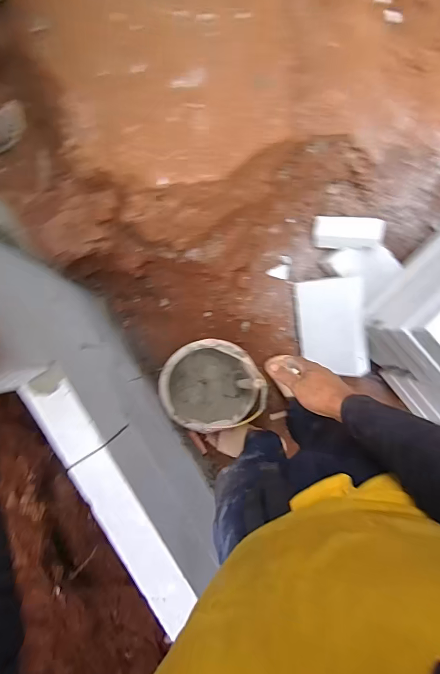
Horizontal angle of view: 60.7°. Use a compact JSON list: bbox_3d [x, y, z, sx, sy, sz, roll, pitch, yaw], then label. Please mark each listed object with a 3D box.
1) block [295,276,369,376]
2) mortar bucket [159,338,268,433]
[{"bbox_3d":[0.353,-0.032,1.212,0.072,0.222,0.303,-19,107,-45],"label":"block"},{"bbox_3d":[-0.029,0.158,1.217,0.287,0.171,0.285,0,88,-2],"label":"mortar bucket"}]

